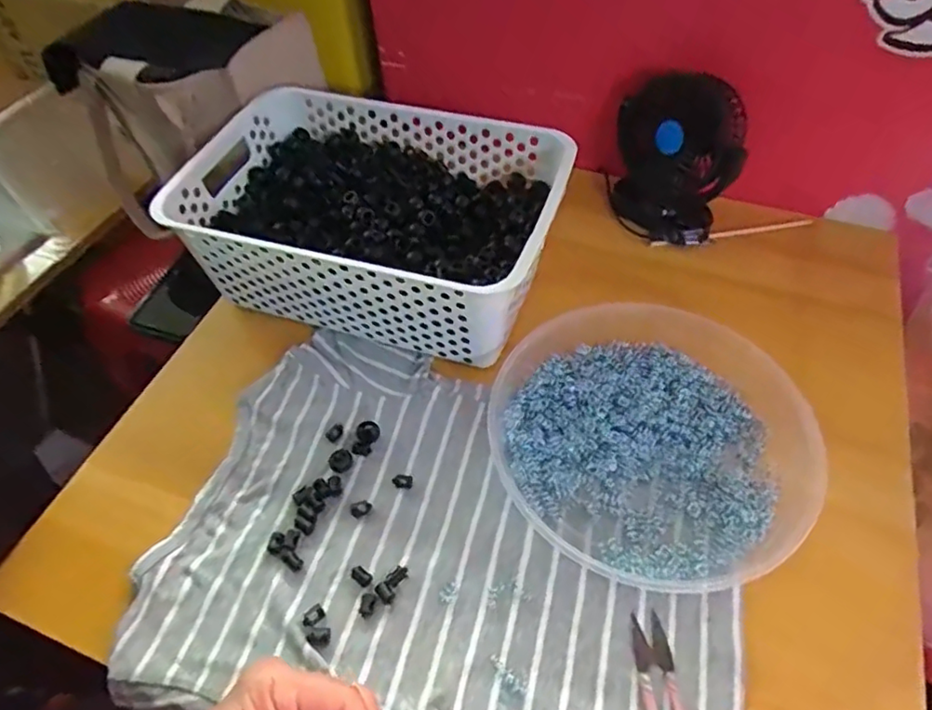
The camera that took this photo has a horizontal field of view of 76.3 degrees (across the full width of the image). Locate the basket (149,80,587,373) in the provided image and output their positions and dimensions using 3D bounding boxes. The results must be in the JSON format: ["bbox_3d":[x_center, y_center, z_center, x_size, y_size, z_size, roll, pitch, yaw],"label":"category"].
[{"bbox_3d":[-0.076,-0.122,0.528,0.305,0.099,0.206,13,56,12],"label":"basket"}]

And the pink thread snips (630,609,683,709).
[{"bbox_3d":[0.117,0.205,0.345,0.022,0.013,0.099,-4,53,0],"label":"pink thread snips"}]

